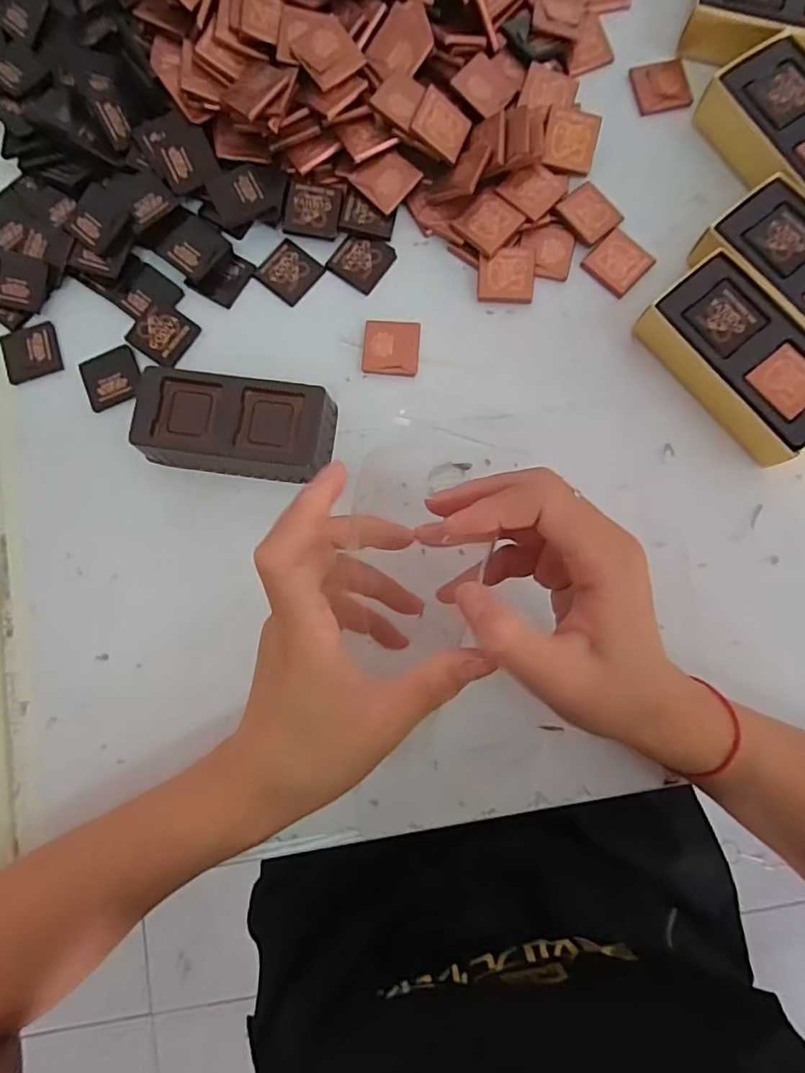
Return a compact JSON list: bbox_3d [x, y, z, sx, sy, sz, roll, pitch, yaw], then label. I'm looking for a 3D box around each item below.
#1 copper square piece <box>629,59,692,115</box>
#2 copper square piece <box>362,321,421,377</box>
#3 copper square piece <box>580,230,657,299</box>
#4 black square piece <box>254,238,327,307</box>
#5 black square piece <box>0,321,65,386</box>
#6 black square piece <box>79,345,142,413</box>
[{"bbox_3d":[0.170,-0.294,0.359,0.035,0.006,0.034,-13,83,1],"label":"copper square piece"},{"bbox_3d":[-0.007,-0.117,0.340,0.034,0.006,0.034,4,83,3],"label":"copper square piece"},{"bbox_3d":[0.134,-0.170,0.340,0.033,0.004,0.035,44,87,7],"label":"copper square piece"},{"bbox_3d":[-0.072,-0.169,0.349,0.034,0.004,0.033,40,86,6],"label":"black square piece"},{"bbox_3d":[-0.235,-0.116,0.345,0.036,0.004,0.036,-17,83,0],"label":"black square piece"},{"bbox_3d":[-0.181,-0.099,0.341,0.035,0.004,0.033,-23,83,-1],"label":"black square piece"}]

